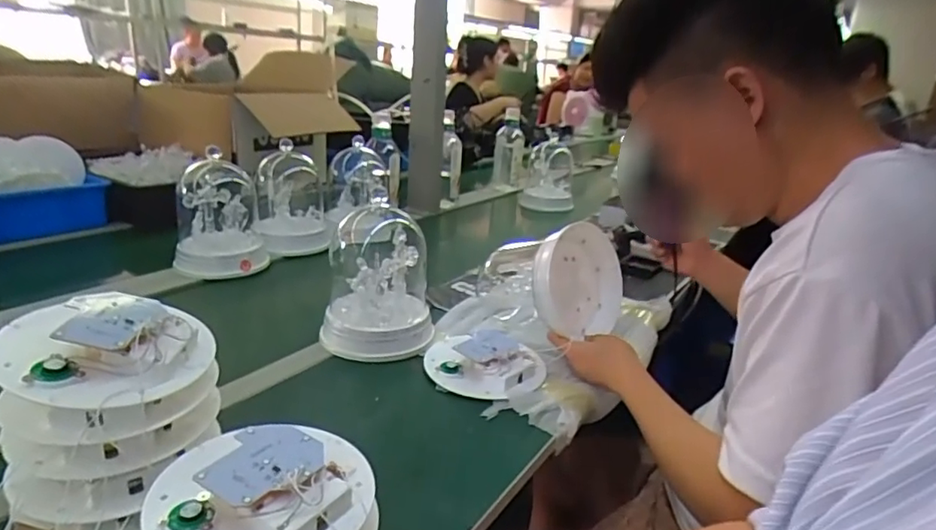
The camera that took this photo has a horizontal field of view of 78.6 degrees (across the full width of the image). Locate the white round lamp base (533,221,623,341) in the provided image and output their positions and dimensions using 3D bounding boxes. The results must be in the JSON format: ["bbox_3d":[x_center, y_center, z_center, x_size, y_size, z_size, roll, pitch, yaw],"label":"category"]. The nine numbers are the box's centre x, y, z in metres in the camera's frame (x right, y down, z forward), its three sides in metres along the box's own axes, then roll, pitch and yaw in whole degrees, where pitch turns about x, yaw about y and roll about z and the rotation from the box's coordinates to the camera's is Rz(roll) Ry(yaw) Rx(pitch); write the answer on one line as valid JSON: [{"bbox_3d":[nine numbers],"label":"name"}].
[{"bbox_3d":[0.155,0.022,0.776,0.168,0.143,0.031,17,-9,-39],"label":"white round lamp base"}]

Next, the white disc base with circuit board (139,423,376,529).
[{"bbox_3d":[-0.144,0.153,0.404,0.148,0.032,0.132,-2,21,-18],"label":"white disc base with circuit board"}]

